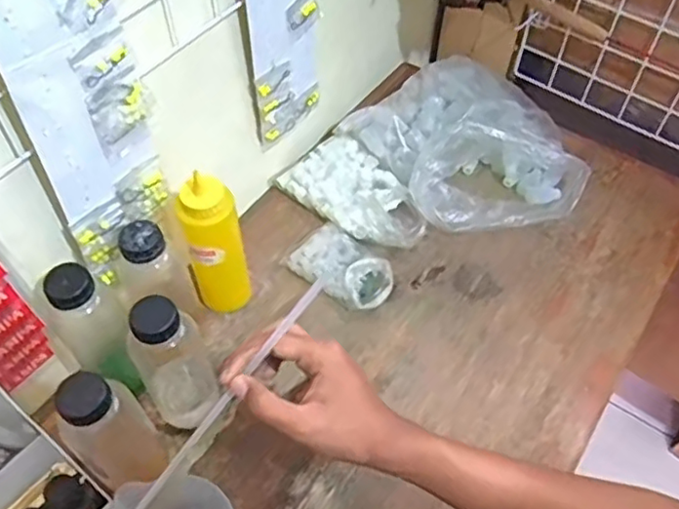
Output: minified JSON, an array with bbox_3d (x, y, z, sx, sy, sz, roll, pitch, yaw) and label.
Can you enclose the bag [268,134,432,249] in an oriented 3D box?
[{"bbox_3d":[0.025,-0.082,0.821,0.198,0.049,0.113,36,61,23],"label":"bag"}]

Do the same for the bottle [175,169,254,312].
[{"bbox_3d":[-0.132,-0.010,0.676,0.056,0.192,0.059,-10,54,-8],"label":"bottle"}]

